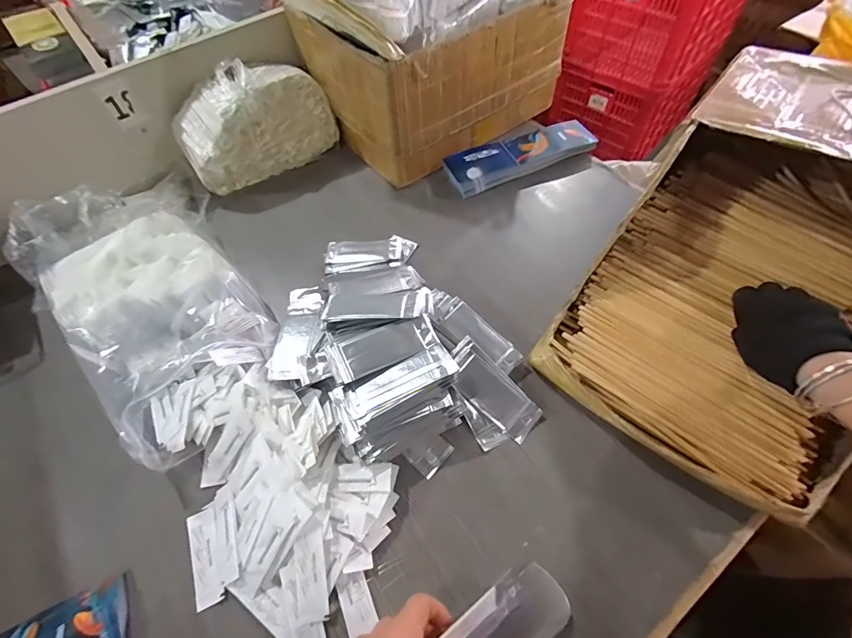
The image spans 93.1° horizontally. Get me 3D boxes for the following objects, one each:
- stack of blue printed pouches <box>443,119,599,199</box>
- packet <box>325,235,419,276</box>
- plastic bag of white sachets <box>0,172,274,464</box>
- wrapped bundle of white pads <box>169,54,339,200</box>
[{"bbox_3d":[0.174,-0.301,0.741,0.278,0.030,0.079,-21,60,-10],"label":"stack of blue printed pouches"},{"bbox_3d":[-0.090,-0.106,0.651,0.141,0.010,0.065,-4,58,0],"label":"packet"},{"bbox_3d":[-0.389,-0.044,0.572,0.257,0.113,0.484,-36,63,-18],"label":"plastic bag of white sachets"},{"bbox_3d":[-0.308,-0.353,0.731,0.261,0.152,0.100,-31,62,-16],"label":"wrapped bundle of white pads"}]

